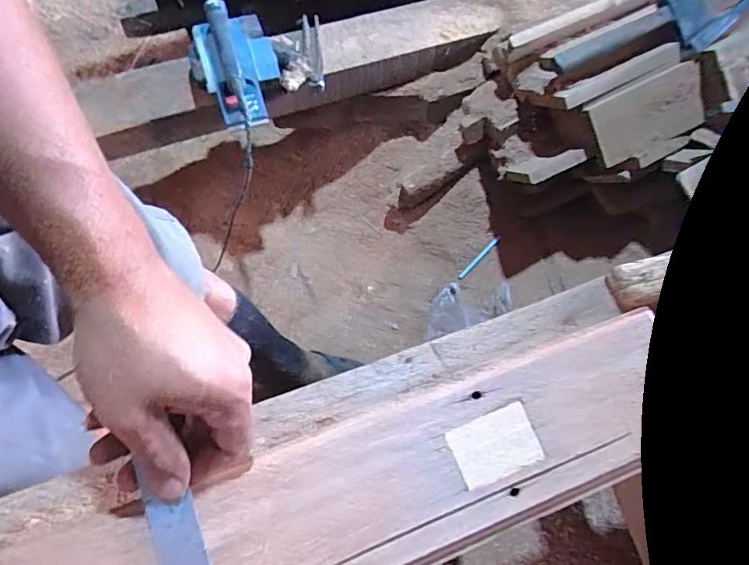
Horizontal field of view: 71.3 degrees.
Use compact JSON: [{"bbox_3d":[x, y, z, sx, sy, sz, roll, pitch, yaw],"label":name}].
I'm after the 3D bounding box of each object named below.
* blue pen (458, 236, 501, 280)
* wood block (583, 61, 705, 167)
[{"bbox_3d":[0.221,-0.052,1.100,0.122,0.010,0.012,-47,72,5],"label":"blue pen"},{"bbox_3d":[0.427,-0.264,0.820,0.160,0.023,0.099,-23,104,22],"label":"wood block"}]

